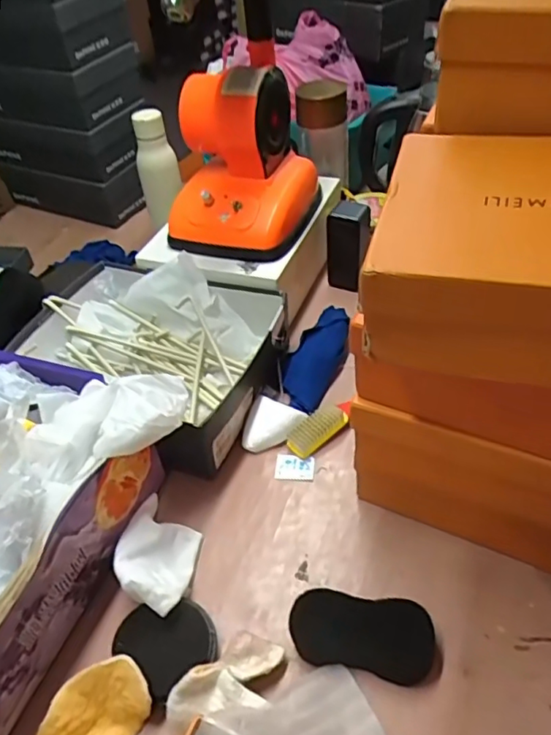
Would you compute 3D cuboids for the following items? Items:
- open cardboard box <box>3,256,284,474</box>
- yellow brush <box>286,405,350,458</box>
[{"bbox_3d":[-0.173,-0.027,0.782,0.341,0.093,0.248,16,48,21],"label":"open cardboard box"},{"bbox_3d":[0.052,0.076,0.716,0.080,0.023,0.031,-30,49,-23],"label":"yellow brush"}]

